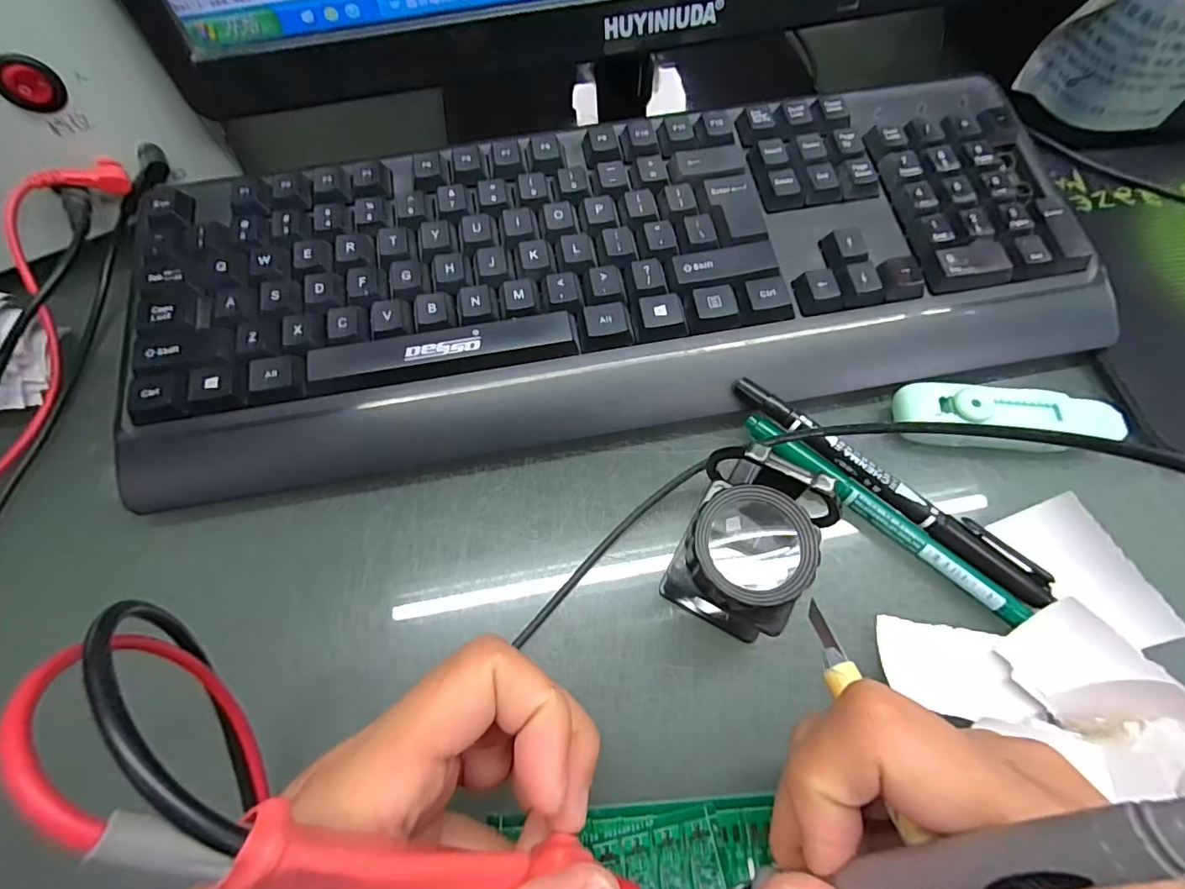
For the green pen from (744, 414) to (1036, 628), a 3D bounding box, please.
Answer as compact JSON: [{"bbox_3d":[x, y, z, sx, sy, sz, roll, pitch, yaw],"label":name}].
[{"bbox_3d":[0.113,0.027,0.207,0.122,0.013,0.011,37,71,17],"label":"green pen"}]

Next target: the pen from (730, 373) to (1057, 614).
[{"bbox_3d":[0.117,0.013,0.208,0.136,0.012,0.014,37,71,17],"label":"pen"}]

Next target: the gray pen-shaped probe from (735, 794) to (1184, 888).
[{"bbox_3d":[0.067,0.086,0.102,0.007,0.124,0.011,-9,57,-47],"label":"gray pen-shaped probe"}]

